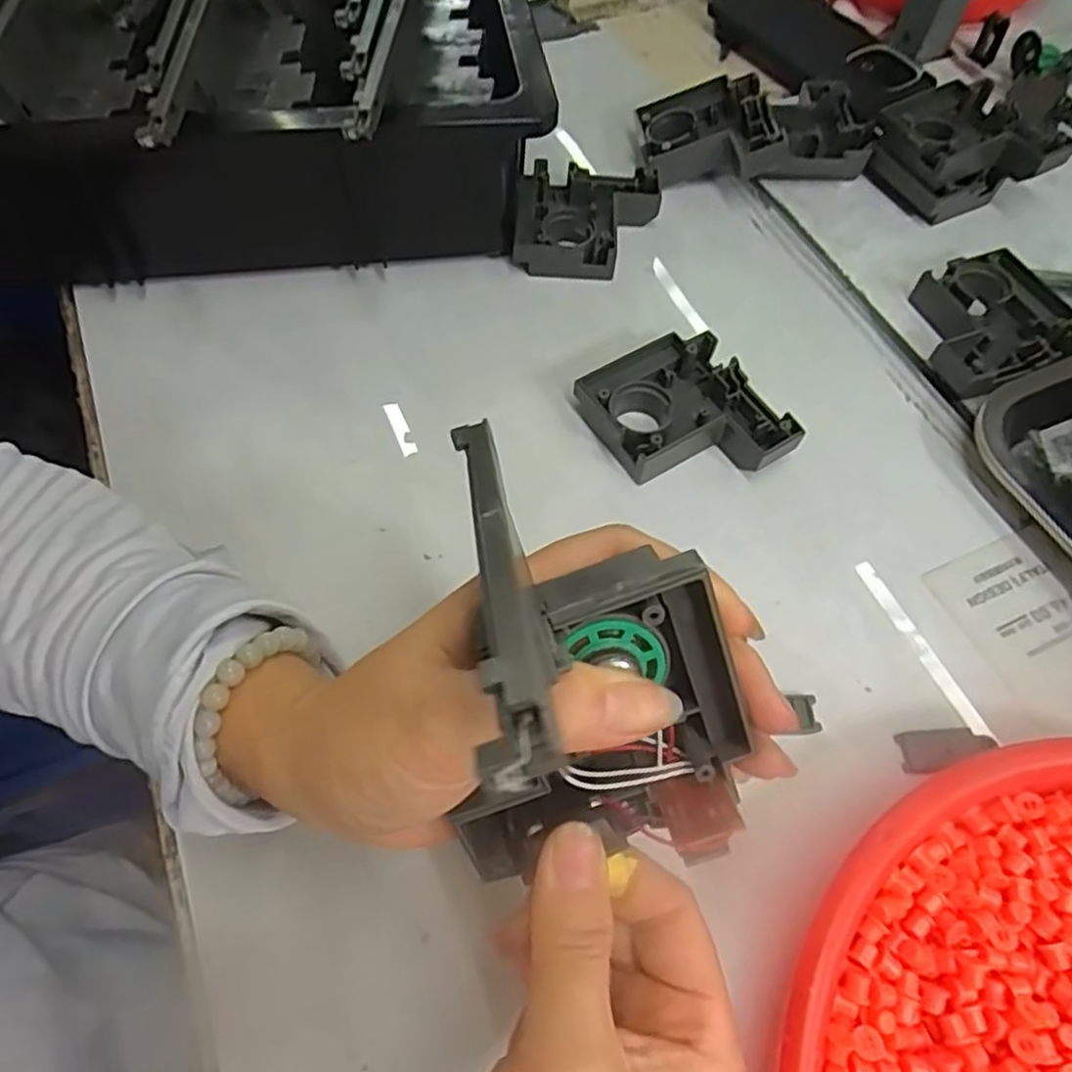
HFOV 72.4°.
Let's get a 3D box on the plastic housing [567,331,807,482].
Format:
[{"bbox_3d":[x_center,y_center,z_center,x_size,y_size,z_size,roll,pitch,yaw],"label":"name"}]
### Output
[{"bbox_3d":[0.070,-0.057,0.355,0.078,0.022,0.083,-25,64,-14],"label":"plastic housing"}]

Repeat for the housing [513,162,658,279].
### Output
[{"bbox_3d":[0.029,-0.182,0.423,0.080,0.024,0.076,4,61,1],"label":"housing"}]

